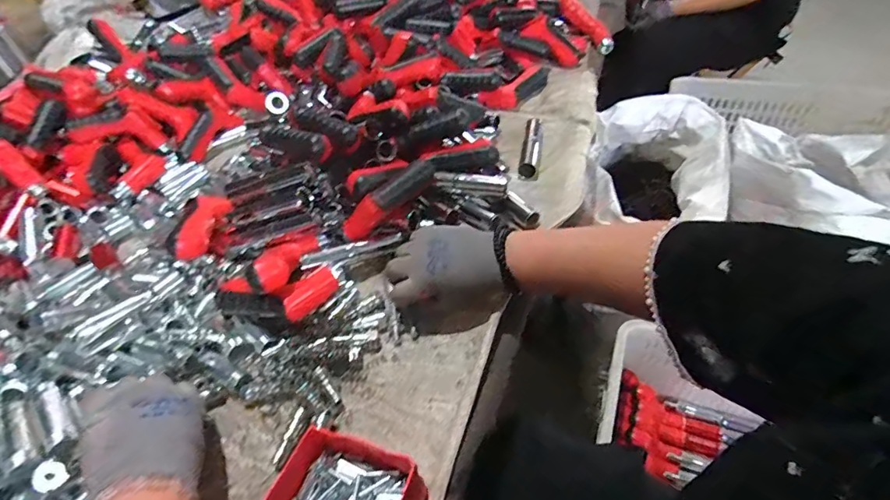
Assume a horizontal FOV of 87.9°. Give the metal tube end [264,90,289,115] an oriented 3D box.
[{"bbox_3d":[-0.289,-0.254,0.796,0.039,0.008,0.042,0,92,0],"label":"metal tube end"}]

